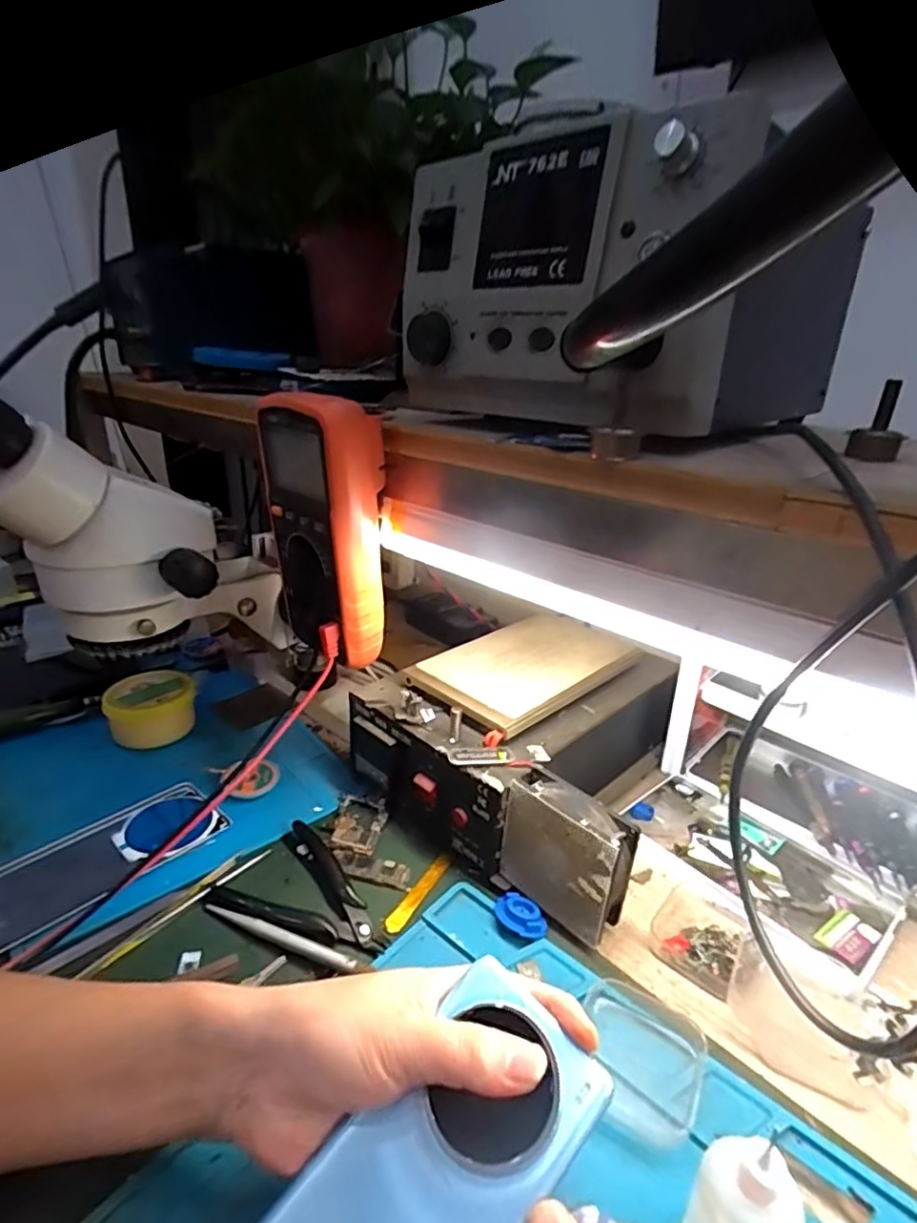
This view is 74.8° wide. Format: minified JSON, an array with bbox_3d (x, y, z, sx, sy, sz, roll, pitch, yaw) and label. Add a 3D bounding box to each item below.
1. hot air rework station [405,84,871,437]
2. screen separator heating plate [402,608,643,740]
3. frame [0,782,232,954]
[{"bbox_3d":[0.124,-0.191,0.371,0.256,0.124,0.199,-18,30,-39],"label":"hot air rework station"},{"bbox_3d":[0.063,0.049,0.522,0.197,0.022,0.112,-19,31,-41],"label":"screen separator heating plate"},{"bbox_3d":[-0.254,0.175,0.425,0.076,0.010,0.160,21,29,38],"label":"frame"}]

